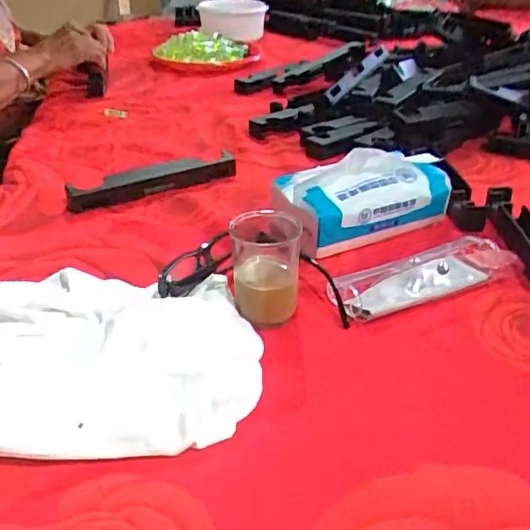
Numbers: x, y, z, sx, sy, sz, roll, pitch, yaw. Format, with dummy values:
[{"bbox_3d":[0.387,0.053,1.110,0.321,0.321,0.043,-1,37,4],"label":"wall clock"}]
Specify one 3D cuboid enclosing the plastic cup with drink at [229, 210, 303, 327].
[{"bbox_3d":[0.001,0.001,0.434,0.052,0.076,0.055,-6,33,-5],"label":"plastic cup with drink"}]

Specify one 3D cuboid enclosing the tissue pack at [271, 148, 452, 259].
[{"bbox_3d":[0.091,-0.073,0.547,0.164,0.074,0.083,-18,36,-22],"label":"tissue pack"}]

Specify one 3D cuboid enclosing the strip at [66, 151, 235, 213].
[{"bbox_3d":[-0.131,-0.098,0.650,0.191,0.029,0.032,-11,36,-18],"label":"strip"}]

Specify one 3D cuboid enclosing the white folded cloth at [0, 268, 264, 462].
[{"bbox_3d":[-0.134,0.058,0.395,0.253,0.034,0.175,-6,33,-6],"label":"white folded cloth"}]

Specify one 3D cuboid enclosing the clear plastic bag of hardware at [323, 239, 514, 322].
[{"bbox_3d":[0.134,0.006,0.477,0.156,0.026,0.052,-16,35,-20],"label":"clear plastic bag of hardware"}]

